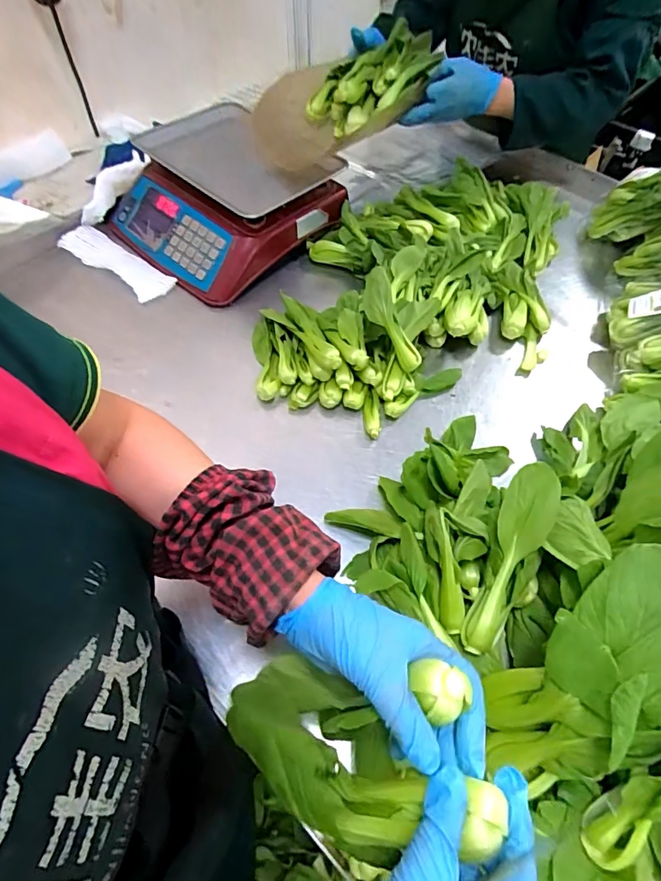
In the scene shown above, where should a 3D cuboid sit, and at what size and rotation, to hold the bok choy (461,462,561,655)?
[{"bbox_3d":[0.184,0.120,0.481,0.054,0.026,0.194,21,88,12],"label":"bok choy"}]

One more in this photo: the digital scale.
[{"bbox_3d":[-0.189,-0.436,0.862,0.321,0.139,0.341,36,64,21],"label":"digital scale"}]

